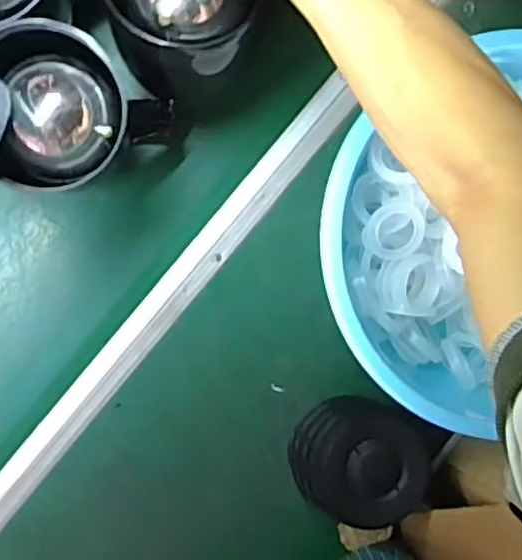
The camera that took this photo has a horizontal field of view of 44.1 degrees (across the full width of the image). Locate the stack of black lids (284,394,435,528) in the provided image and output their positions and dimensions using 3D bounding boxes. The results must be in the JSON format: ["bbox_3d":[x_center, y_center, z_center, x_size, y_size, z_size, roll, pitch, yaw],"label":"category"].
[{"bbox_3d":[0.104,0.186,0.677,0.132,0.083,0.124,24,90,-6],"label":"stack of black lids"}]

